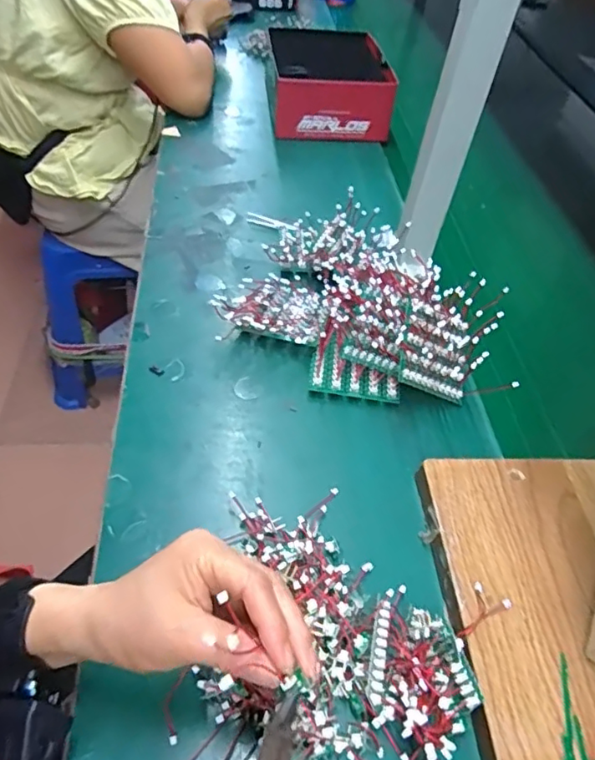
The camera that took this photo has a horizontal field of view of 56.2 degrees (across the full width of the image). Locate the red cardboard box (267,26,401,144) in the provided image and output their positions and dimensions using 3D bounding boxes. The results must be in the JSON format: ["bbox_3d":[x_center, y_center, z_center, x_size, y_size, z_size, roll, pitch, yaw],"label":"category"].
[{"bbox_3d":[0.052,-0.504,0.949,0.185,0.090,0.246,-1,49,-3],"label":"red cardboard box"}]

